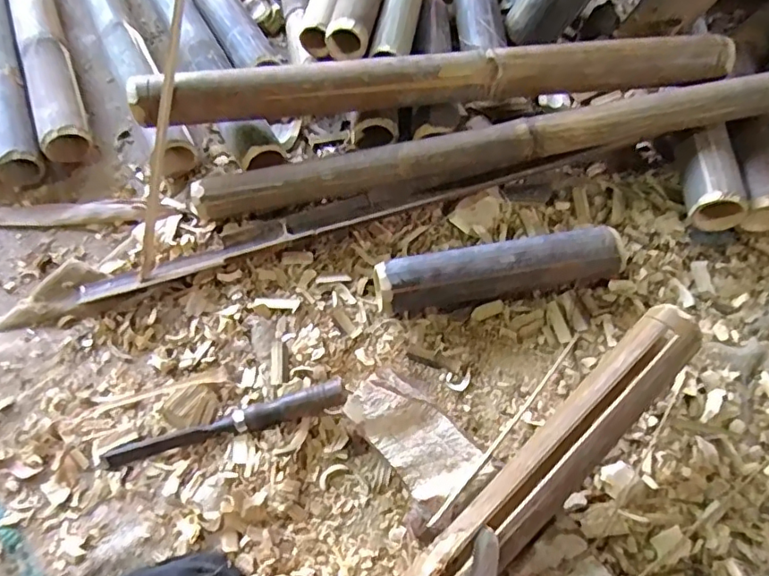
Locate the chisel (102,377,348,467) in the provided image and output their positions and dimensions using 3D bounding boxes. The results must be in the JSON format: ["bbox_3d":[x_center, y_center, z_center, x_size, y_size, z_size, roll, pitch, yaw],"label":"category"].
[{"bbox_3d":[-0.152,0.132,0.543,0.233,0.028,0.023,-15,64,-7],"label":"chisel"}]

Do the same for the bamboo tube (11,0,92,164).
[{"bbox_3d":[-0.510,-0.422,0.811,0.060,0.056,0.618,-22,65,-10],"label":"bamboo tube"}]

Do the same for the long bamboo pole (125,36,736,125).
[{"bbox_3d":[0.054,-0.233,0.638,0.663,0.056,0.046,-5,64,-2],"label":"long bamboo pole"}]

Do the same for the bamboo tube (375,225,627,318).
[{"bbox_3d":[0.120,-0.017,0.604,0.260,0.052,0.055,-8,64,-4],"label":"bamboo tube"}]

